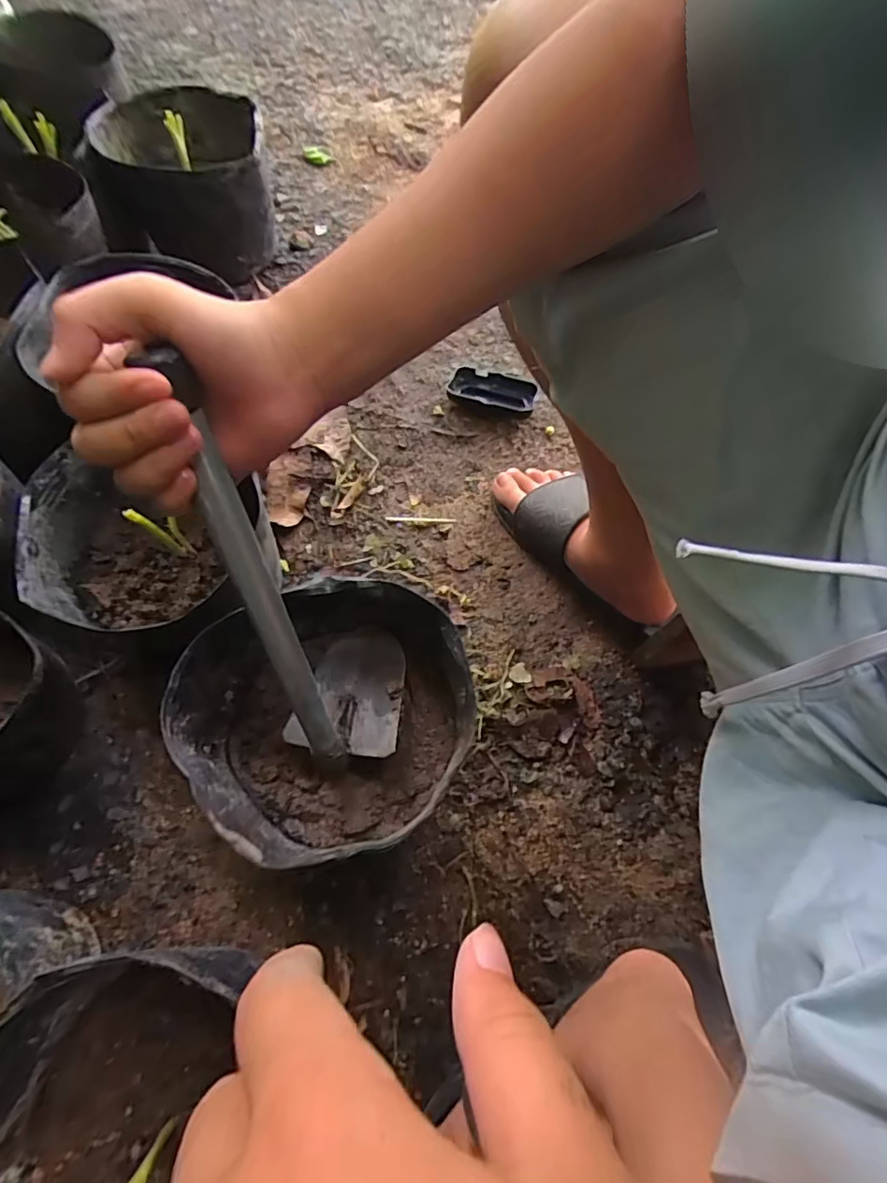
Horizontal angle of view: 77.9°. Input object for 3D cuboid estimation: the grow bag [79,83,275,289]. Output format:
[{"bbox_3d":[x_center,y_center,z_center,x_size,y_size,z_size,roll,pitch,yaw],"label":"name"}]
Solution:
[{"bbox_3d":[-0.332,-0.521,0.725,0.201,0.168,0.198,-10,67,-7],"label":"grow bag"}]

